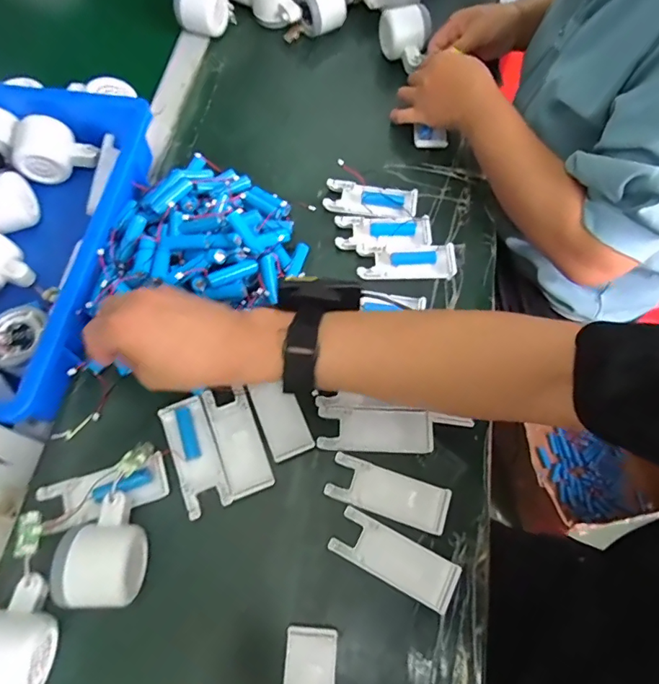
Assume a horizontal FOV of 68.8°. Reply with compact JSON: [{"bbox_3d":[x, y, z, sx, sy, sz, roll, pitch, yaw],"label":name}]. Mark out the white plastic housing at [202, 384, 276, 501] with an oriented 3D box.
[{"bbox_3d":[-0.083,0.089,0.446,0.041,0.005,0.100,-19,68,-10],"label":"white plastic housing"}]

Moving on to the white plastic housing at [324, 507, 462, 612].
[{"bbox_3d":[0.054,0.179,0.400,0.104,0.010,0.039,27,68,10],"label":"white plastic housing"}]

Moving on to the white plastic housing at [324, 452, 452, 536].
[{"bbox_3d":[0.051,0.131,0.419,0.102,0.007,0.040,19,67,7],"label":"white plastic housing"}]

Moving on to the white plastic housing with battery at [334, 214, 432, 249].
[{"bbox_3d":[0.059,-0.124,0.529,0.103,0.017,0.041,1,66,-1],"label":"white plastic housing with battery"}]

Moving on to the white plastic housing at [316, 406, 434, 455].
[{"bbox_3d":[0.042,0.079,0.442,0.102,0.014,0.038,3,66,0],"label":"white plastic housing"}]

